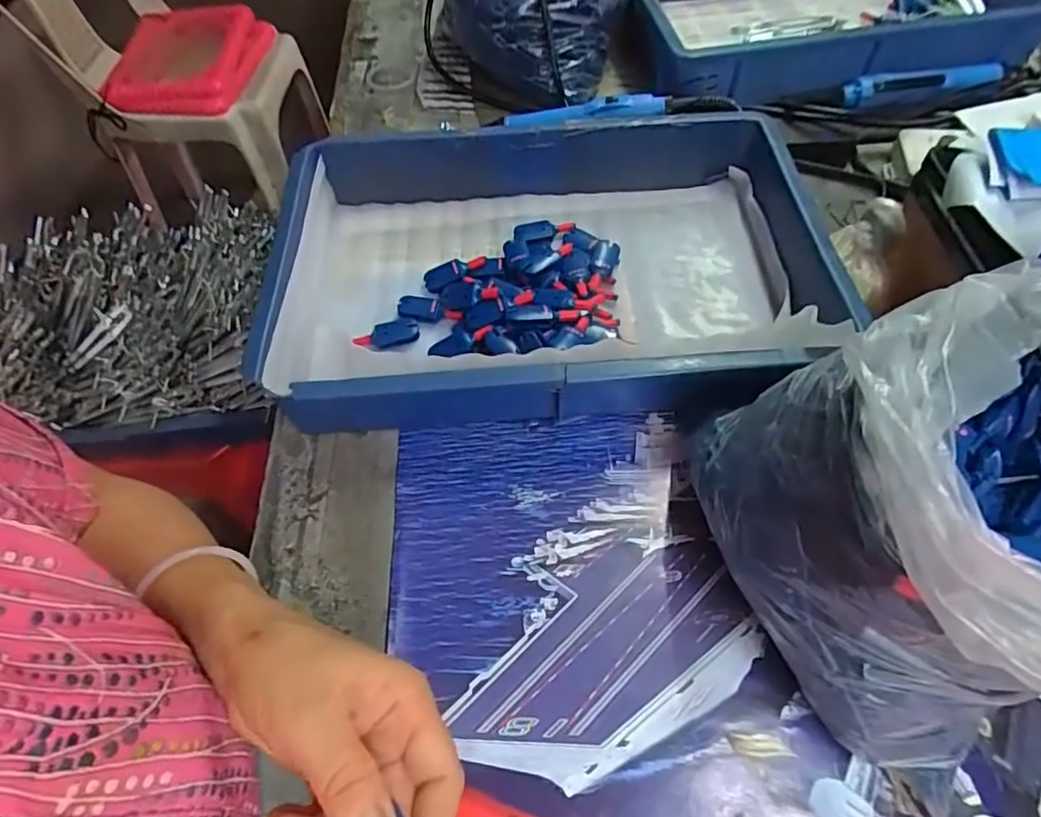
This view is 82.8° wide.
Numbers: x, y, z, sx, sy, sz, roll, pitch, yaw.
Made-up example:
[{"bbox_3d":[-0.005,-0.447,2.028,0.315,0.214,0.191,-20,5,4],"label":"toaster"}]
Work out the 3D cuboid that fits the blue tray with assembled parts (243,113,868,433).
[{"bbox_3d":[0.018,-0.118,0.492,0.426,0.083,0.283,-2,58,1],"label":"blue tray with assembled parts"}]

